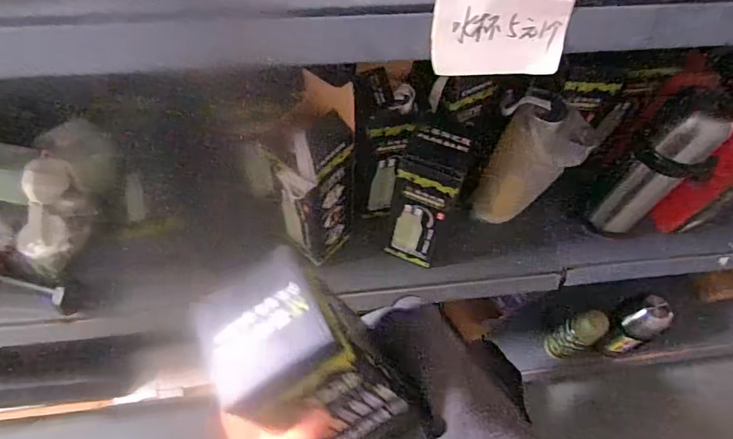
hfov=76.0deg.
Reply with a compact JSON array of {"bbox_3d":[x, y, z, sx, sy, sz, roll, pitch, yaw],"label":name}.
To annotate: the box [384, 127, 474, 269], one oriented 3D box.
[{"bbox_3d":[0.072,-0.022,0.600,0.073,0.238,0.060,15,60,6],"label":"box"}]

